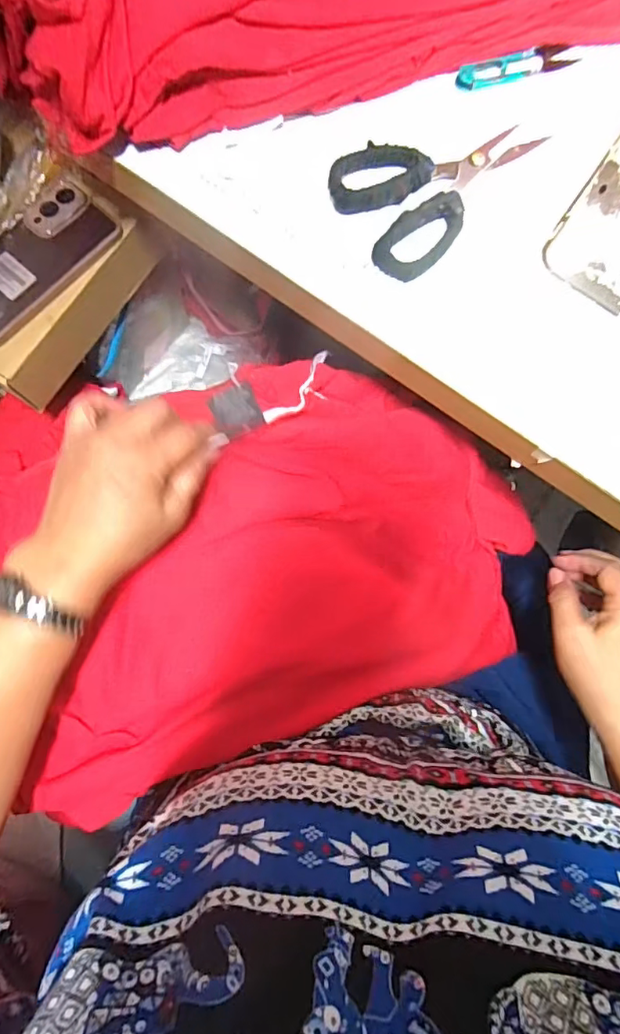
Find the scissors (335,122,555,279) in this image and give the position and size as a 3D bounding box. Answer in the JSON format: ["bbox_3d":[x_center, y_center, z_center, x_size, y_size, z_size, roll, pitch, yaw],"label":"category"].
[{"bbox_3d":[0.095,-0.247,0.378,0.148,0.014,0.097,-36,82,-7],"label":"scissors"}]

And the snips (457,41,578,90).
[{"bbox_3d":[0.160,-0.351,0.404,0.098,0.008,0.023,-19,81,-5],"label":"snips"}]

